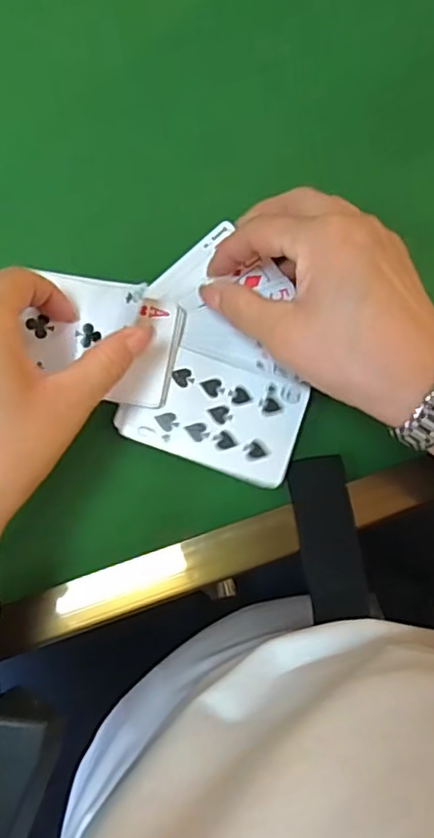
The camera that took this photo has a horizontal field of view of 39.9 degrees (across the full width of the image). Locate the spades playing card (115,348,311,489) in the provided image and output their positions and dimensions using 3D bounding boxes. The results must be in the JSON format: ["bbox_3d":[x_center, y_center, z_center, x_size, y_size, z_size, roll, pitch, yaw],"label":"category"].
[{"bbox_3d":[-0.002,-0.003,0.326,0.094,0.004,0.058,17,81,7],"label":"spades playing card"}]

